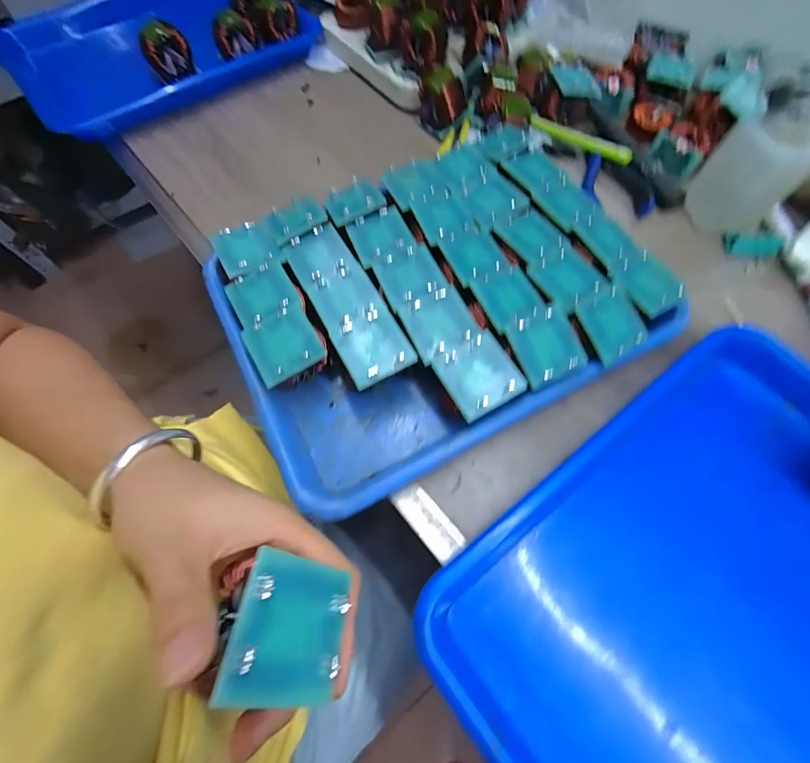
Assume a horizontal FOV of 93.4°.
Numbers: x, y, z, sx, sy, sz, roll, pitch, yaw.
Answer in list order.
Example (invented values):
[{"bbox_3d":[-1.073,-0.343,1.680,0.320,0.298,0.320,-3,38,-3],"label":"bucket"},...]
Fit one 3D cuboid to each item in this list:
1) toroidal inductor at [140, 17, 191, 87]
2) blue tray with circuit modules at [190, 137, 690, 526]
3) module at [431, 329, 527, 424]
[{"bbox_3d":[-0.270,-0.377,0.437,0.050,0.048,0.024,-20,67,-8],"label":"toroidal inductor"},{"bbox_3d":[0.022,-0.073,0.303,0.306,0.049,0.234,-25,68,-10],"label":"blue tray with circuit modules"},{"bbox_3d":[0.049,-0.005,0.249,0.045,0.006,0.047,-28,69,-11],"label":"module"}]

